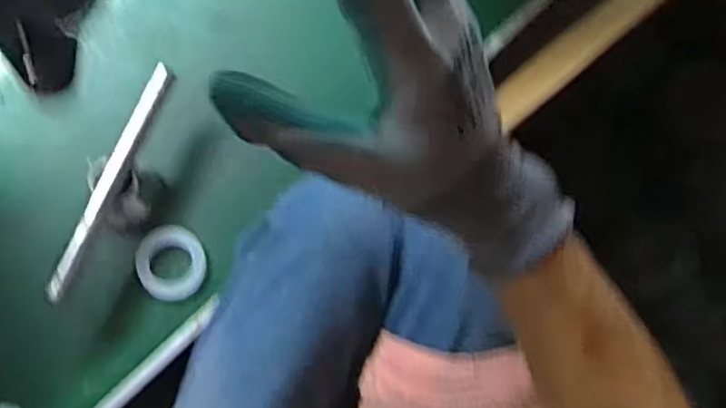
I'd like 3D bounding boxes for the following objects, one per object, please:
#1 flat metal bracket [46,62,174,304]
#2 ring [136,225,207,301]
[{"bbox_3d":[-0.201,-0.019,0.510,0.015,0.005,0.201,28,80,-24],"label":"flat metal bracket"},{"bbox_3d":[-0.168,0.052,0.566,0.056,0.012,0.065,1,84,-7],"label":"ring"}]

